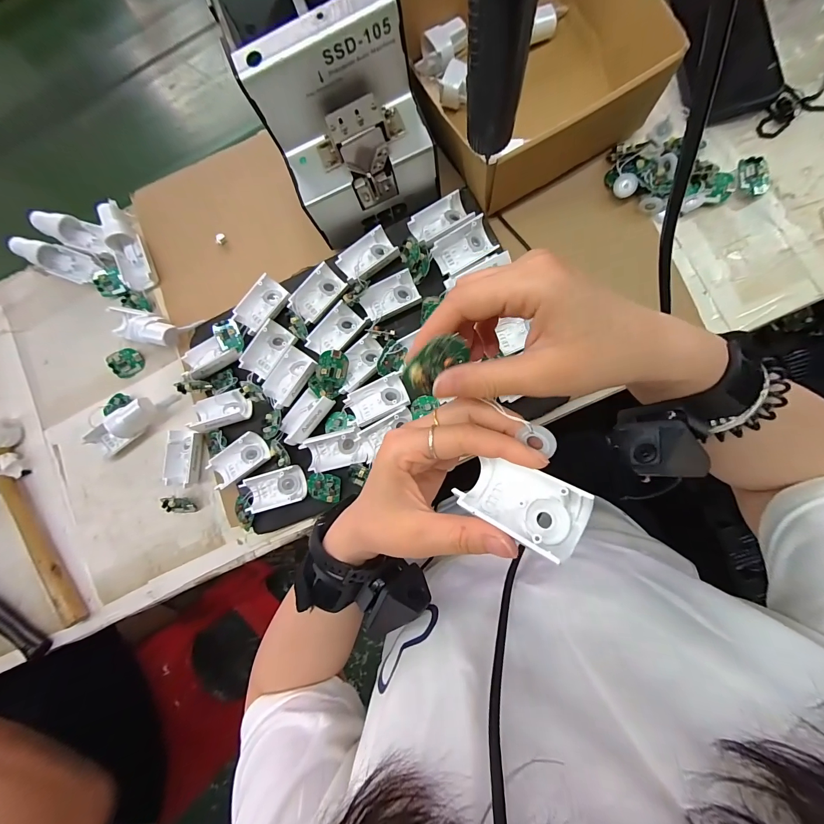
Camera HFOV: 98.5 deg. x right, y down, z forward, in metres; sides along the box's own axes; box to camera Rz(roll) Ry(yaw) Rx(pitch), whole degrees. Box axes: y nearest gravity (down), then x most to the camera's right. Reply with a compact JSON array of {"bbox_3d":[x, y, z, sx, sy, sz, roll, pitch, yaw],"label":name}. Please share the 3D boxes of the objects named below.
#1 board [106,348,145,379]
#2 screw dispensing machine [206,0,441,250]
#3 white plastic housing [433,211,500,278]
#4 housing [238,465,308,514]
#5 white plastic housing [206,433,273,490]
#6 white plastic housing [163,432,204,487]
[{"bbox_3d":[-0.329,-0.057,0.409,0.034,0.004,0.031,-46,119,-7],"label":"board"},{"bbox_3d":[-0.067,-0.279,0.308,0.123,0.134,0.168,-22,82,5],"label":"screw dispensing machine"},{"bbox_3d":[0.051,-0.159,0.343,0.057,0.019,0.033,-31,81,4],"label":"white plastic housing"},{"bbox_3d":[-0.137,0.076,0.351,0.057,0.013,0.036,-17,82,6],"label":"housing"},{"bbox_3d":[-0.174,0.050,0.357,0.057,0.015,0.034,-38,81,3],"label":"white plastic housing"},{"bbox_3d":[-0.245,0.050,0.383,0.034,0.020,0.057,5,85,9],"label":"white plastic housing"}]

